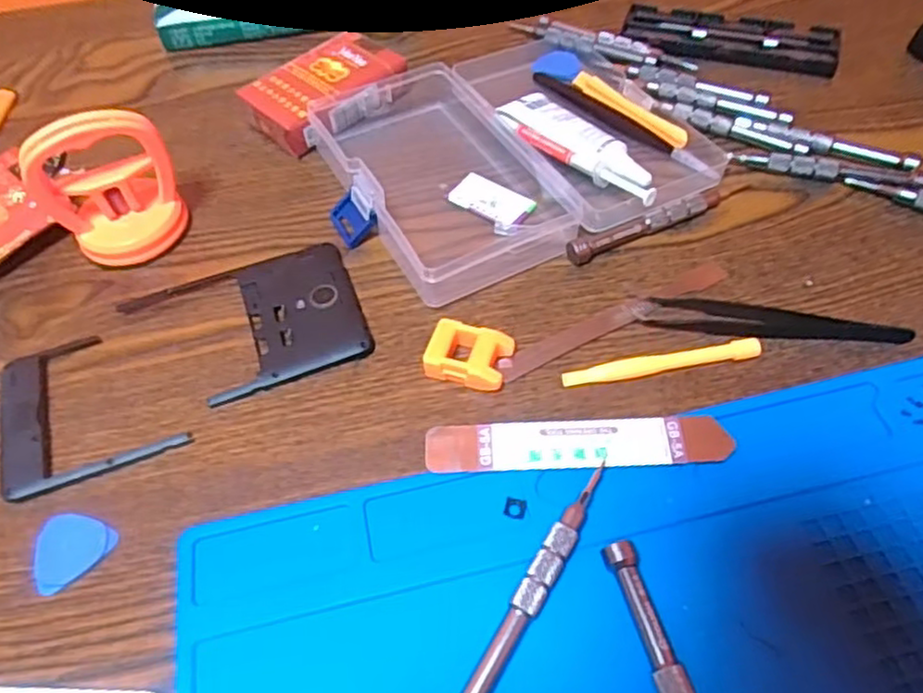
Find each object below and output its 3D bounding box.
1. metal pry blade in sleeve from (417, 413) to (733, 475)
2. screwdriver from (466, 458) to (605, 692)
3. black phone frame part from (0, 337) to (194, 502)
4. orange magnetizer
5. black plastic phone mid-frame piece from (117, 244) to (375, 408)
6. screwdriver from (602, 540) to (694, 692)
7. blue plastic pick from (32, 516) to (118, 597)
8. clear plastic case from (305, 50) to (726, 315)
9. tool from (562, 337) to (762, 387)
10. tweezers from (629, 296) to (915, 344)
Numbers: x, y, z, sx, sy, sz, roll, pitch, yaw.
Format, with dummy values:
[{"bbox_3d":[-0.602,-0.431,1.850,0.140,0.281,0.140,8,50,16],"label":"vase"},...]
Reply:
[{"bbox_3d":[0.045,0.038,0.270,0.116,0.004,0.021,-2,55,2],"label":"metal pry blade in sleeve"},{"bbox_3d":[0.025,0.083,0.236,0.010,0.010,0.100,25,60,20],"label":"screwdriver"},{"bbox_3d":[-0.160,0.023,0.296,0.070,0.006,0.073,-21,56,-11],"label":"black phone frame part"},{"bbox_3d":[0.003,0.004,0.295,0.034,0.013,0.025,13,56,13],"label":"orange magnetizer"},{"bbox_3d":[-0.097,-0.011,0.316,0.099,0.007,0.074,-19,55,-9],"label":"black plastic phone mid-frame piece"},{"bbox_3d":[0.068,0.110,0.213,0.012,0.007,0.102,-15,55,-6],"label":"screwdriver"},{"bbox_3d":[-0.148,0.074,0.260,0.029,0.004,0.029,-37,60,-20],"label":"blue plastic pick"},{"bbox_3d":[0.021,-0.111,0.369,0.167,0.024,0.158,-25,57,-13],"label":"clear plastic case"},{"bbox_3d":[0.084,0.006,0.292,0.082,0.006,0.010,-9,54,-2],"label":"tool"},{"bbox_3d":[0.133,-0.012,0.303,0.113,0.005,0.017,7,55,9],"label":"tweezers"}]

